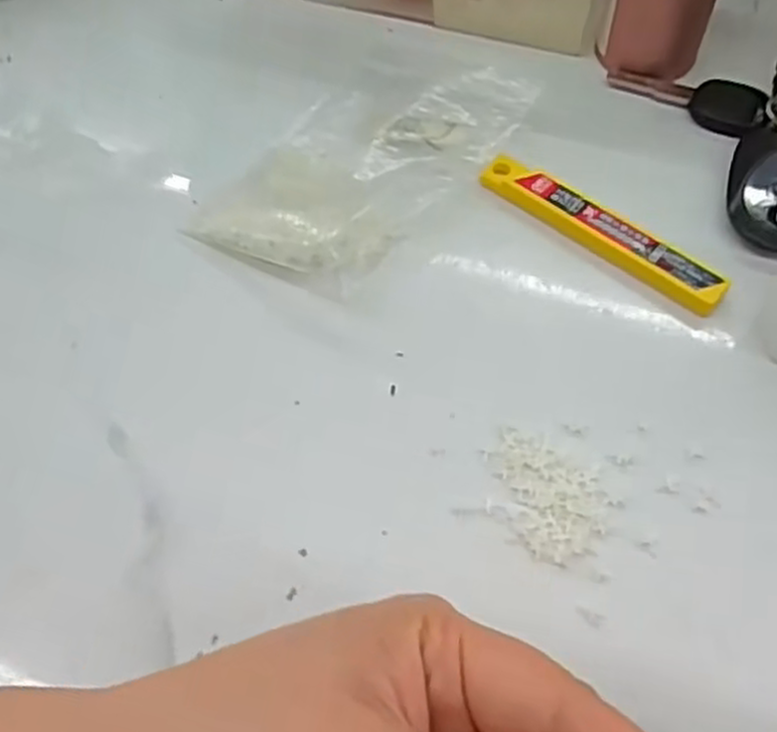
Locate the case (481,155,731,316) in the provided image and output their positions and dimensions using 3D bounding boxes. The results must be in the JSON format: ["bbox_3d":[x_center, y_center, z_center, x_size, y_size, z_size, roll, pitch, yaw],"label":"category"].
[{"bbox_3d":[0.079,-0.052,0.303,0.102,0.007,0.018,37,67,22],"label":"case"}]

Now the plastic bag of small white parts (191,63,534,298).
[{"bbox_3d":[-0.011,-0.082,0.319,0.080,0.018,0.128,35,66,21],"label":"plastic bag of small white parts"}]

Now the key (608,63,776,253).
[{"bbox_3d":[0.138,-0.088,0.320,0.069,0.011,0.103,-4,59,0],"label":"key"}]

